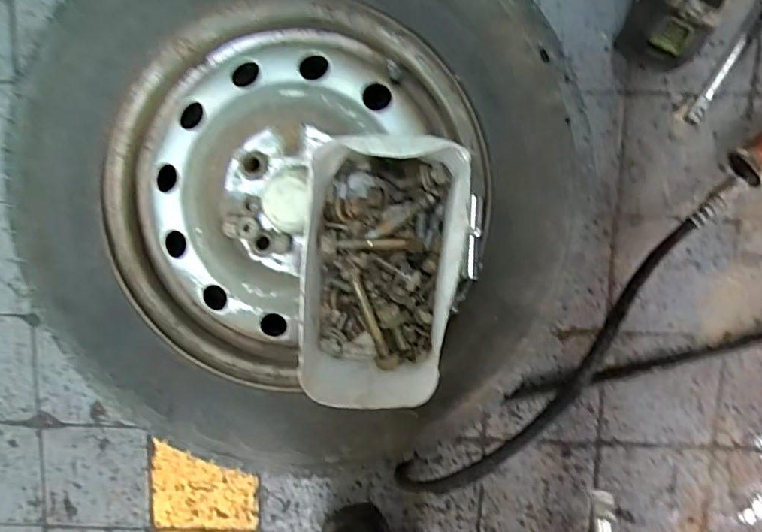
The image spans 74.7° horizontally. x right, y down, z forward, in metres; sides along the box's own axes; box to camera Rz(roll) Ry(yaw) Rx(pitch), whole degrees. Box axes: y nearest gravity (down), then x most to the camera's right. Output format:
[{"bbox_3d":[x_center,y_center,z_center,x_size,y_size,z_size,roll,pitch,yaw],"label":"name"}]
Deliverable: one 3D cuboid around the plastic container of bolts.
[{"bbox_3d":[0.005,0.003,0.438,0.129,0.106,0.215,4,98,1],"label":"plastic container of bolts"}]

